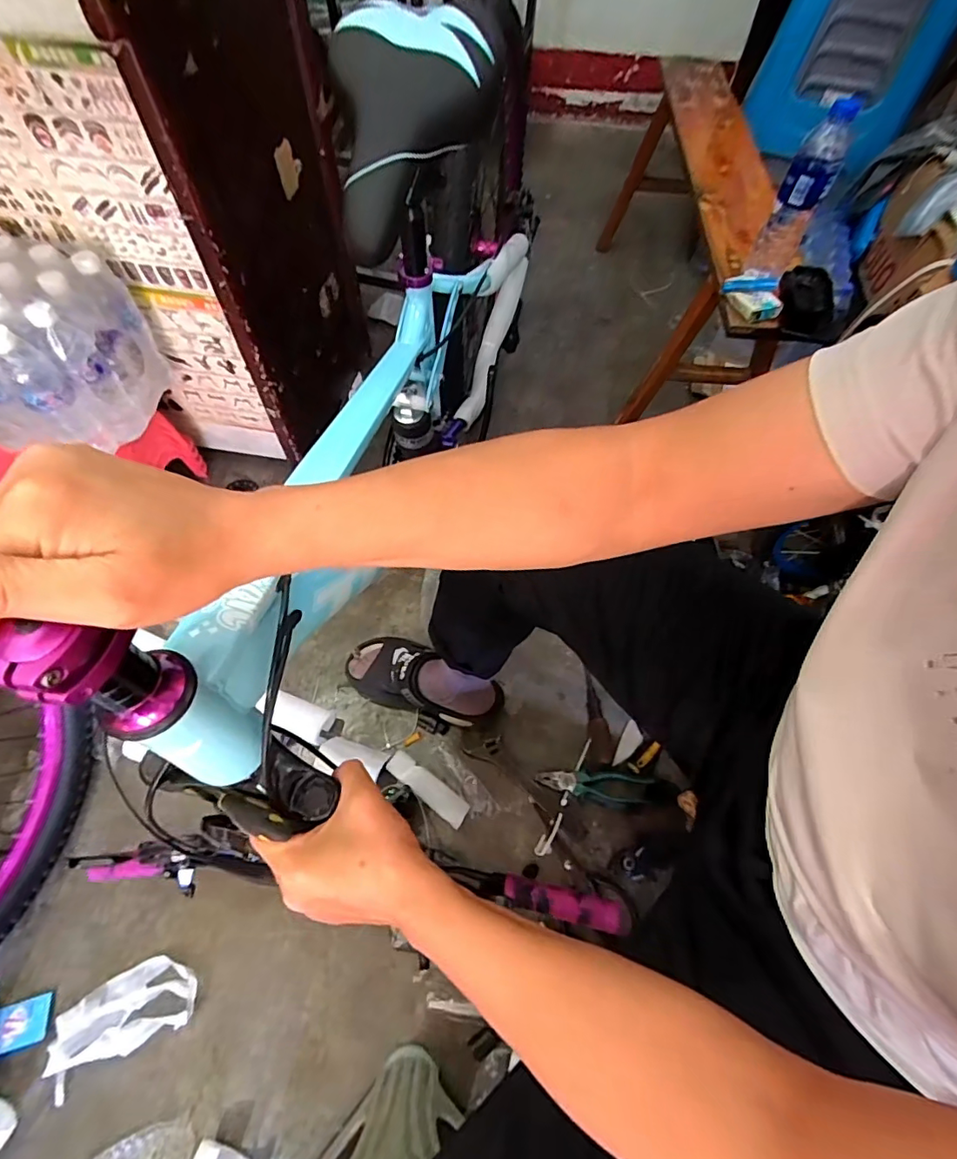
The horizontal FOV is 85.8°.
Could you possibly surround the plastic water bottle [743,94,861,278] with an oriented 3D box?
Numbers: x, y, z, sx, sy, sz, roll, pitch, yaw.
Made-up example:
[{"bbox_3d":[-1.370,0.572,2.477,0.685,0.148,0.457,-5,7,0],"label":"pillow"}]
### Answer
[{"bbox_3d":[0.486,-0.579,0.778,0.068,0.200,0.063,25,63,11],"label":"plastic water bottle"}]

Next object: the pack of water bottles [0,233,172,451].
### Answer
[{"bbox_3d":[-0.713,-0.362,0.771,0.352,0.203,0.254,11,61,4],"label":"pack of water bottles"}]

